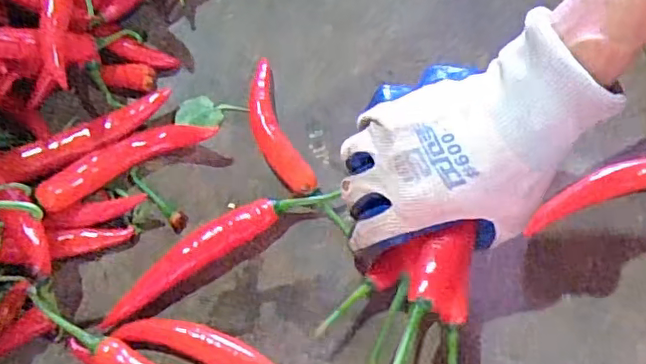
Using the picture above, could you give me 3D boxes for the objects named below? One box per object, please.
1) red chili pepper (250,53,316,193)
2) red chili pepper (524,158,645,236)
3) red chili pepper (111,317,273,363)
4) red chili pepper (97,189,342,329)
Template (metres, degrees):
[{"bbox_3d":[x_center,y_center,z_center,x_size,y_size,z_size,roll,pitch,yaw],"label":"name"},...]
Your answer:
[{"bbox_3d":[-0.034,-0.036,0.403,0.027,0.018,0.109,-21,71,-5],"label":"red chili pepper"},{"bbox_3d":[0.200,0.001,0.384,0.145,0.012,0.028,-13,71,-3],"label":"red chili pepper"},{"bbox_3d":[-0.064,0.103,0.356,0.121,0.019,0.024,19,72,8],"label":"red chili pepper"},{"bbox_3d":[-0.068,0.040,0.378,0.160,0.016,0.026,-30,73,-8],"label":"red chili pepper"}]

